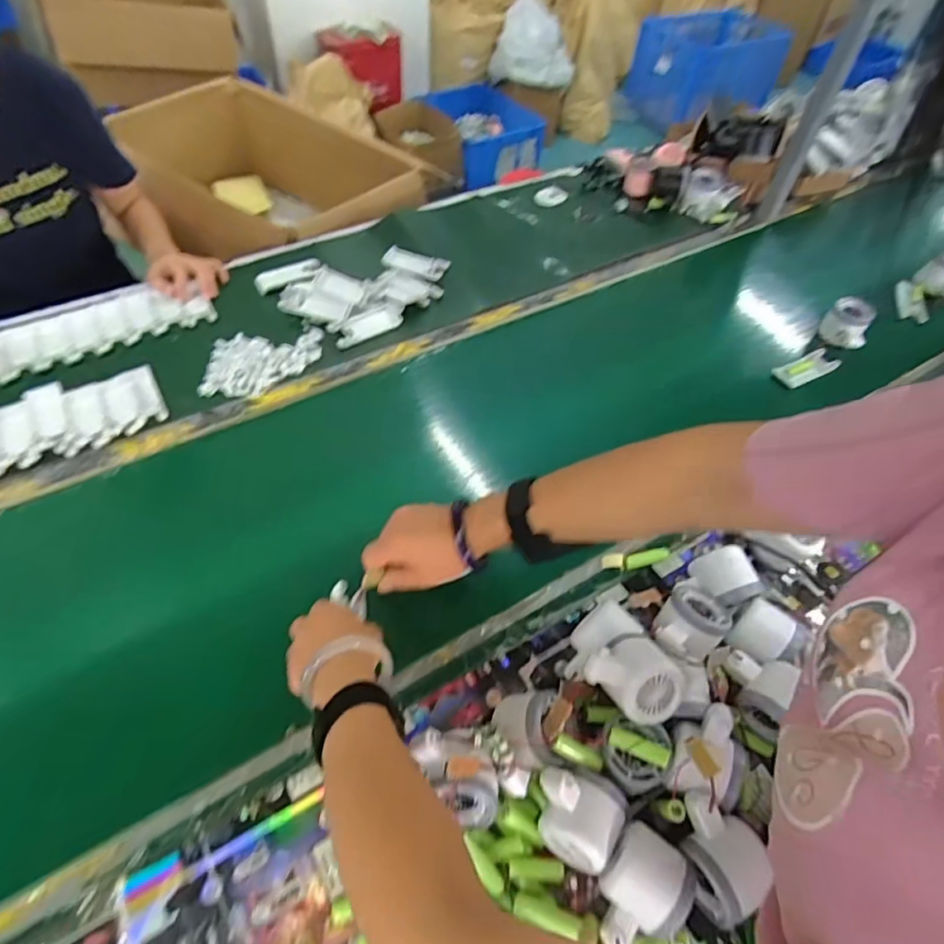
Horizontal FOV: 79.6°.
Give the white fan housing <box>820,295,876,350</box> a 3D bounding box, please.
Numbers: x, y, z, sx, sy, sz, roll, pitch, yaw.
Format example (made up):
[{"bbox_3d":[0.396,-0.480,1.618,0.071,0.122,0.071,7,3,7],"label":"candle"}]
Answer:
[{"bbox_3d":[0.580,-0.227,0.876,0.068,0.046,0.079,35,58,21],"label":"white fan housing"}]

